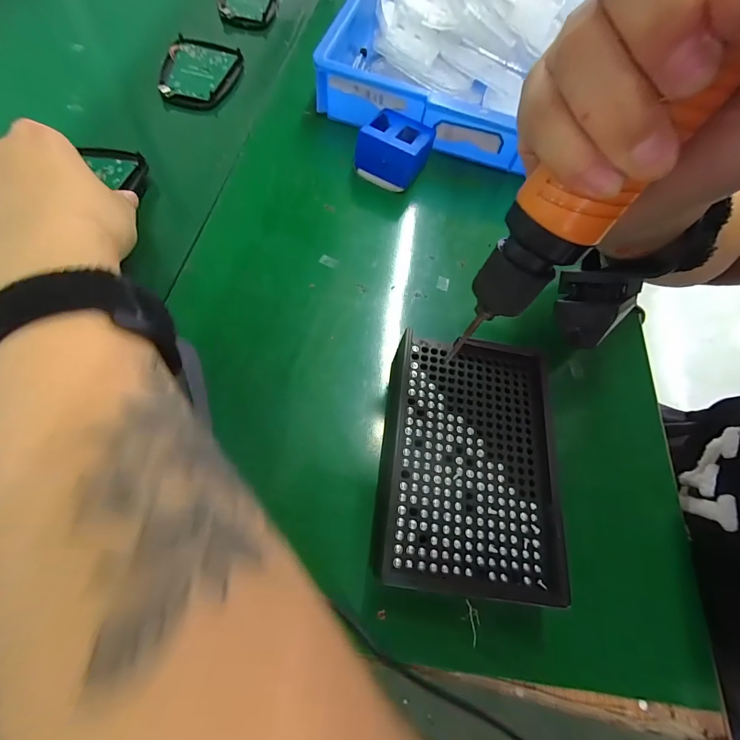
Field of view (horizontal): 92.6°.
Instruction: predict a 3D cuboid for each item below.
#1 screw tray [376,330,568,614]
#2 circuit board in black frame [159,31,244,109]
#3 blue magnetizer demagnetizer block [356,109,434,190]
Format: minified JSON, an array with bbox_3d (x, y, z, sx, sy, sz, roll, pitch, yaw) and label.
[{"bbox_3d":[0.056,0.047,0.203,0.097,0.020,0.137,11,64,-7],"label":"screw tray"},{"bbox_3d":[-0.159,-0.276,0.325,0.062,0.012,0.092,9,65,-8],"label":"circuit board in black frame"},{"bbox_3d":[0.024,-0.186,0.295,0.055,0.034,0.054,28,64,2],"label":"blue magnetizer demagnetizer block"}]

